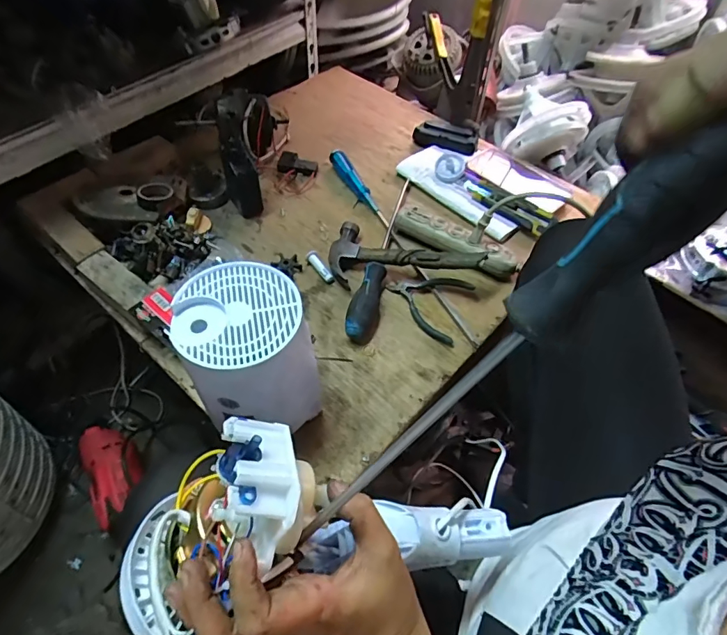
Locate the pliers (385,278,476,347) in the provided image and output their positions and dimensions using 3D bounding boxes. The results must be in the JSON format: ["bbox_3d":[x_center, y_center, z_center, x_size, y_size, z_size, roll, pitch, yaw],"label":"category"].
[{"bbox_3d":[0.079,-0.021,0.599,0.104,0.021,0.091,22,56,12],"label":"pliers"}]

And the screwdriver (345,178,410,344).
[{"bbox_3d":[0.030,-0.099,0.642,0.035,0.041,0.309,14,55,7],"label":"screwdriver"}]

